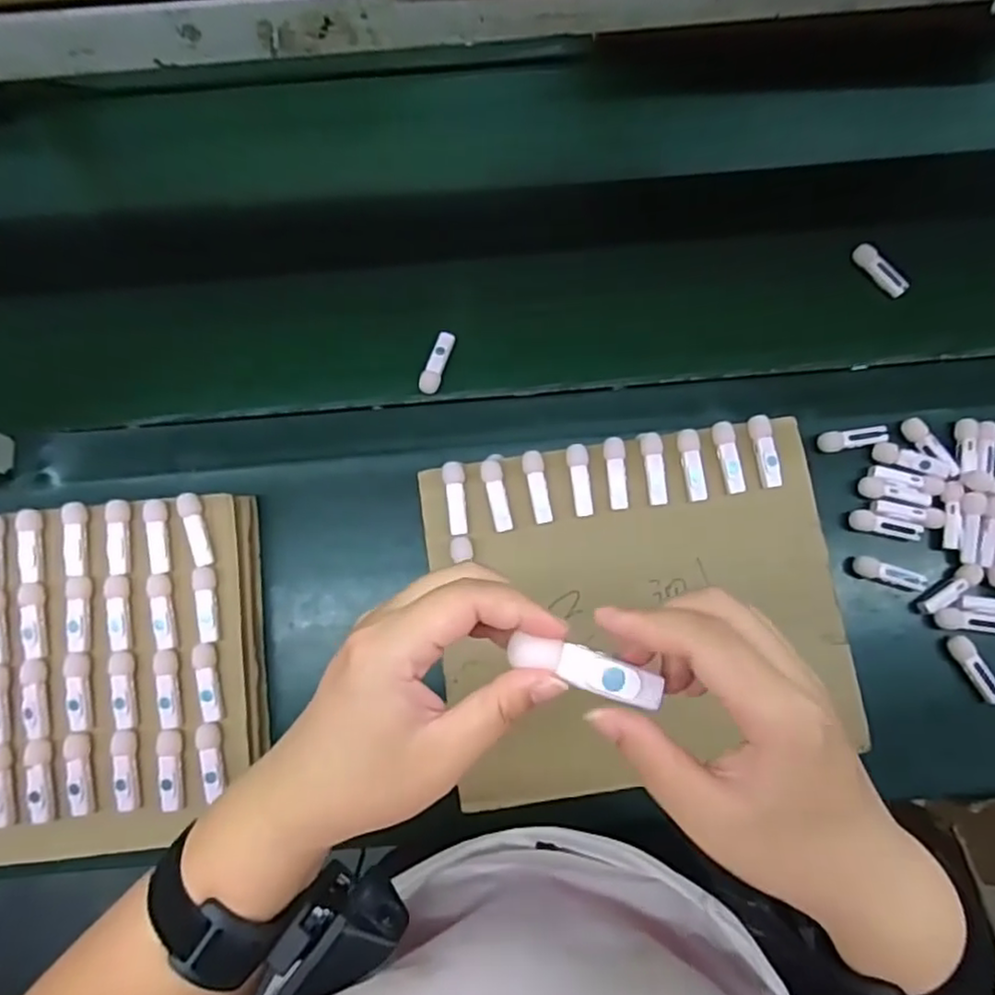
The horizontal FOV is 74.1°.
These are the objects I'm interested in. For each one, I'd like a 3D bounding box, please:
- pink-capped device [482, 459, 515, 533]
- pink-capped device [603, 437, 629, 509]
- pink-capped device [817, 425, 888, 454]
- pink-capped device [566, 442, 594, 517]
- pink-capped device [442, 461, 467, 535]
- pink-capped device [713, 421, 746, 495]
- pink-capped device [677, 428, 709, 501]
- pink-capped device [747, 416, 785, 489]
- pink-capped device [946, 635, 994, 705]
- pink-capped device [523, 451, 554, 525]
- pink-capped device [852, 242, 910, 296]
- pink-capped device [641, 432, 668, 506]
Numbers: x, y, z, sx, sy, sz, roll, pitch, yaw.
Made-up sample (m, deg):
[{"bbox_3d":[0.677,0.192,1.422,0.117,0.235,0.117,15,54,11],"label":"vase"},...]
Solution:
[{"bbox_3d":[0.000,-0.002,0.591,0.019,0.011,0.066,-11,77,-2],"label":"pink-capped device"},{"bbox_3d":[0.106,-0.022,0.591,0.019,0.011,0.064,-4,77,0],"label":"pink-capped device"},{"bbox_3d":[0.347,-0.057,0.643,0.068,0.011,0.021,-9,77,-1],"label":"pink-capped device"},{"bbox_3d":[0.074,-0.016,0.589,0.018,0.013,0.063,-7,77,-1],"label":"pink-capped device"},{"bbox_3d":[-0.038,0.000,0.592,0.020,0.012,0.067,-3,77,0],"label":"pink-capped device"},{"bbox_3d":[0.208,-0.036,0.592,0.020,0.011,0.065,-8,77,-1],"label":"pink-capped device"},{"bbox_3d":[0.175,-0.029,0.591,0.020,0.010,0.063,-9,77,-1],"label":"pink-capped device"},{"bbox_3d":[0.241,-0.042,0.593,0.020,0.011,0.067,-8,77,-1],"label":"pink-capped device"},{"bbox_3d":[0.440,0.158,0.604,0.019,0.011,0.066,-30,78,-6],"label":"pink-capped device"},{"bbox_3d":[0.036,-0.009,0.590,0.018,0.010,0.065,-10,77,-2],"label":"pink-capped device"},{"bbox_3d":[0.397,-0.235,0.684,0.020,0.010,0.065,-32,79,-6],"label":"pink-capped device"},{"bbox_3d":[0.141,-0.026,0.591,0.020,0.010,0.065,-4,77,0],"label":"pink-capped device"}]

